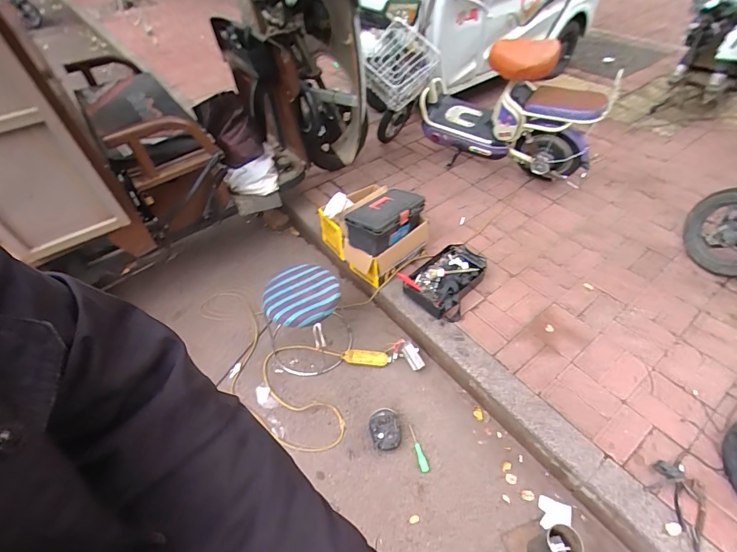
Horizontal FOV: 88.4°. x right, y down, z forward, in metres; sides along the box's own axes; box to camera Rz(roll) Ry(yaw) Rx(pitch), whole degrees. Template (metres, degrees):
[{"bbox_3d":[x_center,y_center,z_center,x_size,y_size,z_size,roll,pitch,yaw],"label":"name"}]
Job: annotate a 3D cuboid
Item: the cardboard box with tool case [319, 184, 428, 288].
[{"bbox_3d":[0.024,-0.232,1.680,0.341,0.301,0.399,-28,51,-23],"label":"cardboard box with tool case"}]

